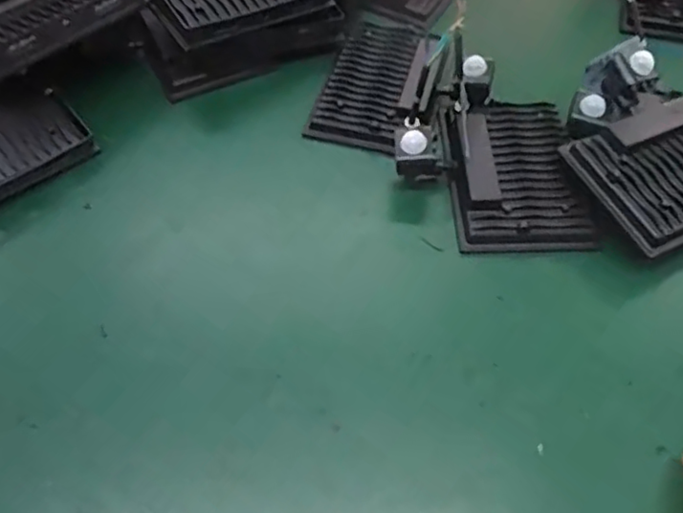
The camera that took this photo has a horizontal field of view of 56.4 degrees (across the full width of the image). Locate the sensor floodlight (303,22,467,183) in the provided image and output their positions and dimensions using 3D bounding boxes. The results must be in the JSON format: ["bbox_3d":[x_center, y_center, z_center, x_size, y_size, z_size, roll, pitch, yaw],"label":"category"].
[{"bbox_3d":[0.059,-0.174,0.667,0.161,0.058,0.220,15,57,11],"label":"sensor floodlight"}]

